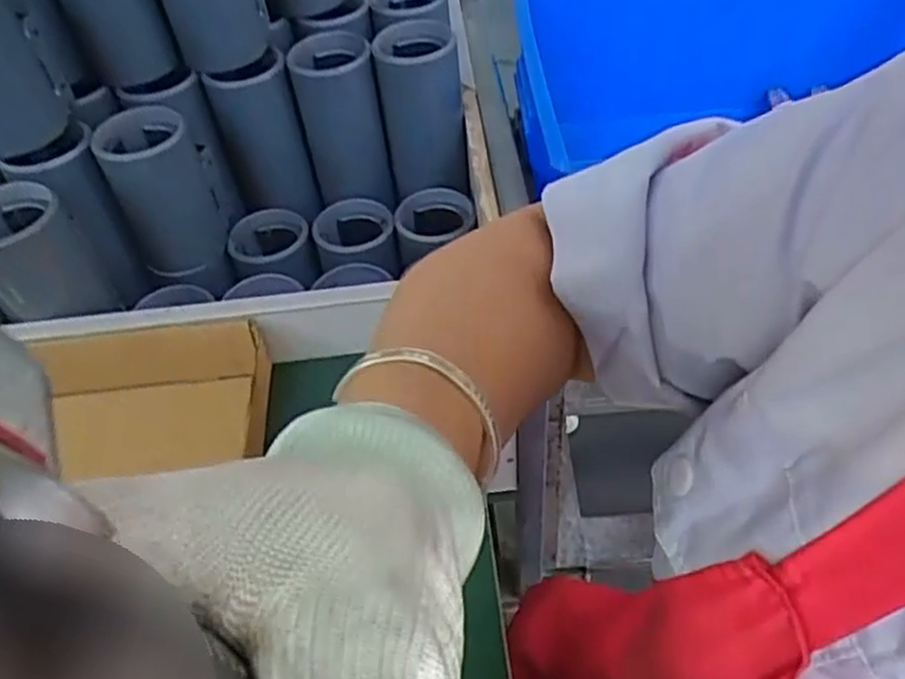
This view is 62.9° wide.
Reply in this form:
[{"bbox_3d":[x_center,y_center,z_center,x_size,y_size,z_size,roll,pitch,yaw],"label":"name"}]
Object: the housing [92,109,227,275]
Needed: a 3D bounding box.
[{"bbox_3d":[-0.262,-0.138,0.683,0.085,0.127,0.077,-19,50,-11],"label":"housing"}]

